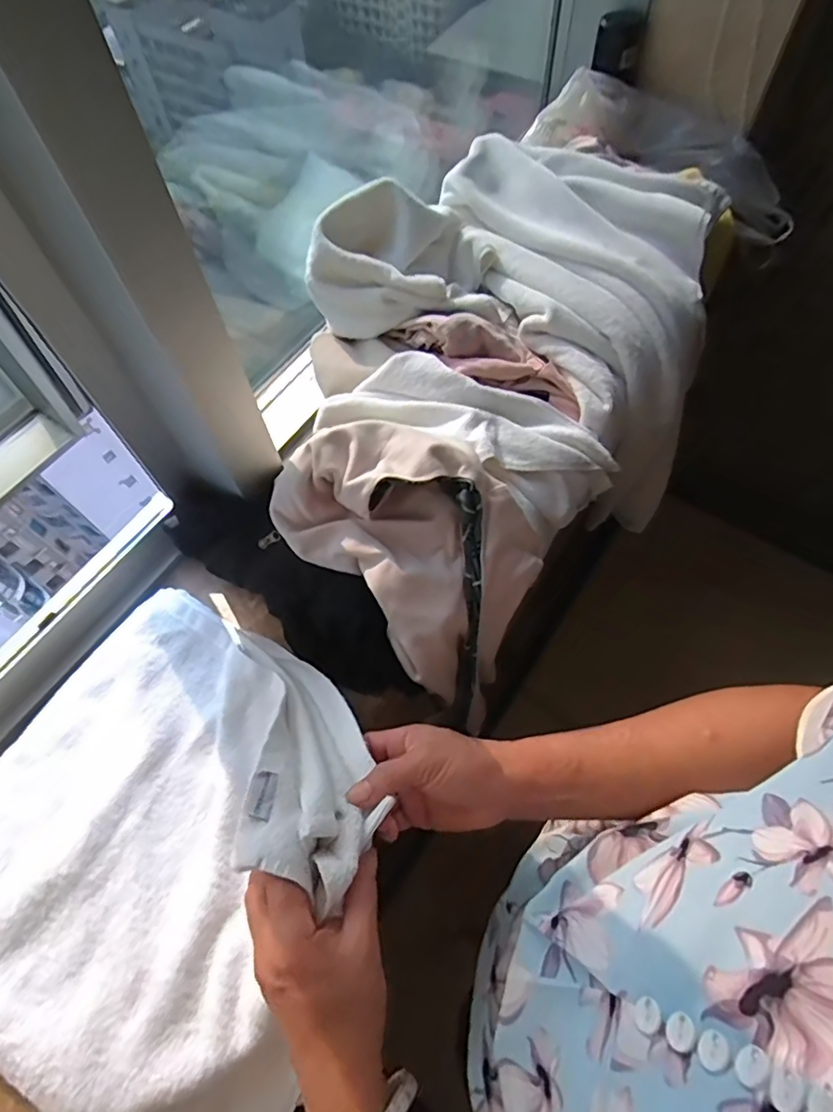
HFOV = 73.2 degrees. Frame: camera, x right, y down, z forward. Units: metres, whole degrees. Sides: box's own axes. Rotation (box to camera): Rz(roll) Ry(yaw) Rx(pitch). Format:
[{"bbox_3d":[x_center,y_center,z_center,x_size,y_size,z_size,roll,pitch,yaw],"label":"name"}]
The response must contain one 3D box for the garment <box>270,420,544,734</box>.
[{"bbox_3d":[-0.014,-0.005,0.614,0.276,0.223,0.232,22,65,13],"label":"garment"}]

